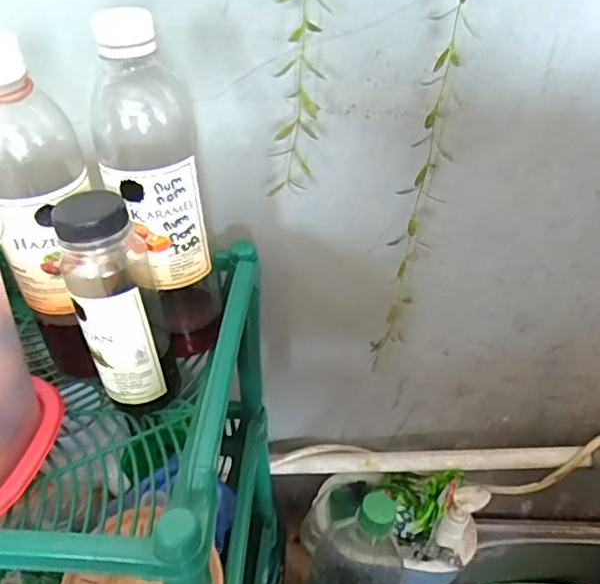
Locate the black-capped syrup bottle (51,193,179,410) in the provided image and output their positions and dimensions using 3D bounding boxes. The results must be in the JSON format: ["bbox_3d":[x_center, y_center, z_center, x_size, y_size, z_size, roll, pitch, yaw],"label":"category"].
[{"bbox_3d":[-0.115,0.011,0.362,0.050,0.143,0.048,-20,42,-25],"label":"black-capped syrup bottle"}]

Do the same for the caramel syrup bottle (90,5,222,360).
[{"bbox_3d":[-0.093,-0.055,0.382,0.062,0.225,0.054,-8,38,-10],"label":"caramel syrup bottle"}]

